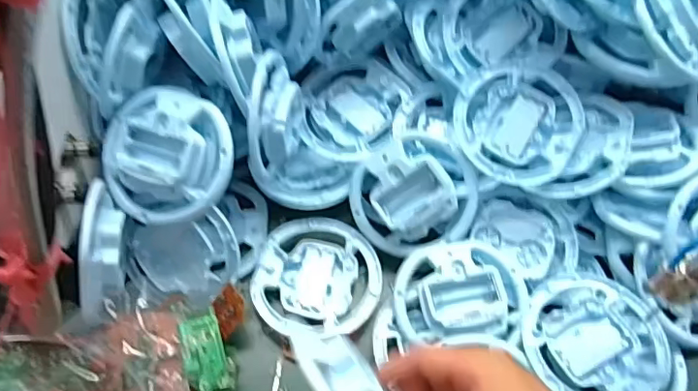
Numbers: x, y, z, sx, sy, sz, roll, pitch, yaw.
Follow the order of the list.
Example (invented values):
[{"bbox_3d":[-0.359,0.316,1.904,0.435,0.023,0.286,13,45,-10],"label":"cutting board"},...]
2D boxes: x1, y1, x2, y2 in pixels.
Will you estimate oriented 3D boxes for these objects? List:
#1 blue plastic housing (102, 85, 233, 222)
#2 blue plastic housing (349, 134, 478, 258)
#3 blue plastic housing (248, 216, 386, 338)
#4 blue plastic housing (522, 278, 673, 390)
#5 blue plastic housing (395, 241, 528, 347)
[{"bbox_3d":[-0.138,-0.029,0.421,0.100,0.046,0.100,2,99,11],"label":"blue plastic housing"},{"bbox_3d":[0.054,-0.001,0.467,0.103,0.045,0.103,1,95,10],"label":"blue plastic housing"},{"bbox_3d":[-0.027,0.068,0.462,0.102,0.014,0.101,1,58,-2],"label":"blue plastic housing"},{"bbox_3d":[0.184,0.118,0.424,0.105,0.033,0.105,1,58,-2],"label":"blue plastic housing"},{"bbox_3d":[0.088,0.074,0.434,0.101,0.029,0.079,0,58,-3],"label":"blue plastic housing"}]

